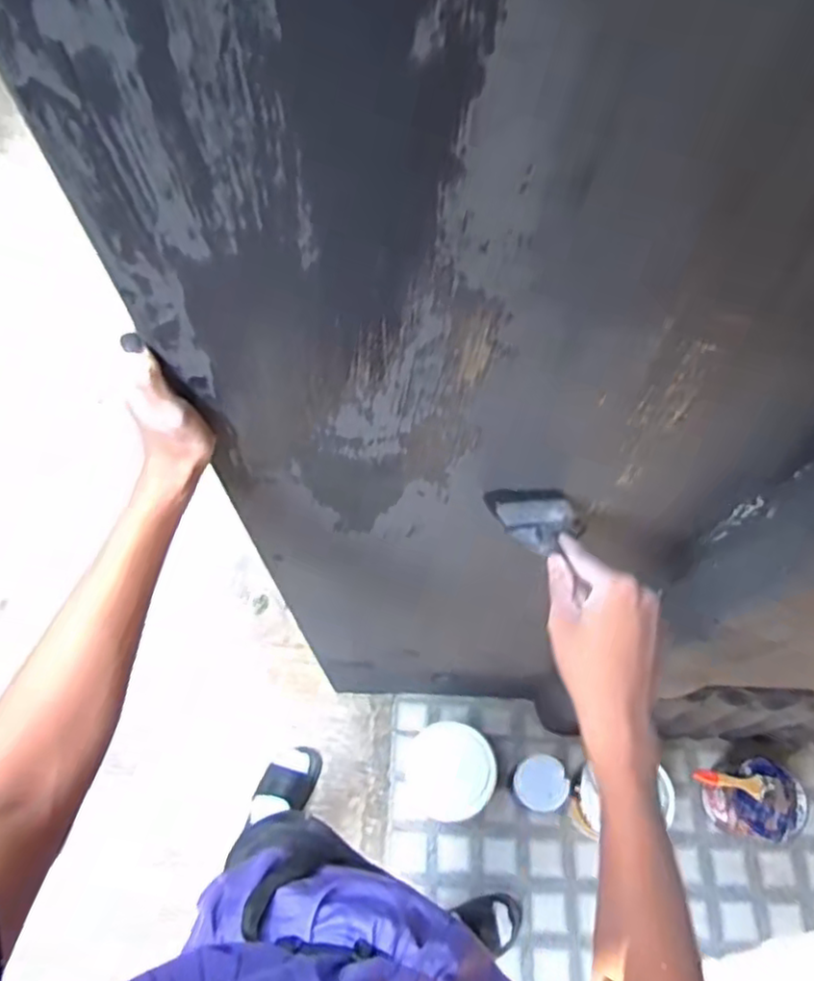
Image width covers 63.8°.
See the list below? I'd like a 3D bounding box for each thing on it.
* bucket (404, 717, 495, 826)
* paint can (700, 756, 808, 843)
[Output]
[{"bbox_3d":[0.088,0.615,1.418,0.182,0.217,0.176,0,62,-1],"label":"bucket"},{"bbox_3d":[0.745,0.676,1.420,0.167,0.192,0.154,0,62,-1],"label":"paint can"}]

